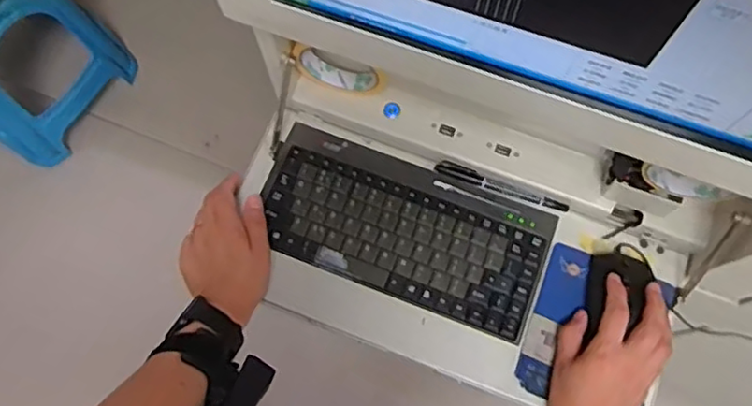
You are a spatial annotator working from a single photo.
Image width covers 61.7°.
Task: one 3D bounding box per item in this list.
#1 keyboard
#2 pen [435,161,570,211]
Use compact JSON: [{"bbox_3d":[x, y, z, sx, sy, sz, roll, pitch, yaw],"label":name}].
[{"bbox_3d":[0.028,0.026,0.643,0.287,0.013,0.136,21,75,6],"label":"keyboard"},{"bbox_3d":[0.129,-0.016,0.650,0.139,0.011,0.012,20,75,6],"label":"pen"}]

